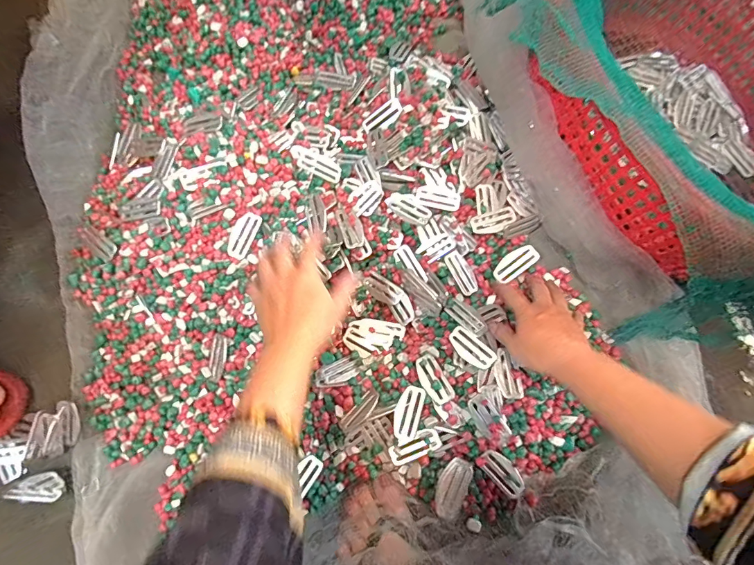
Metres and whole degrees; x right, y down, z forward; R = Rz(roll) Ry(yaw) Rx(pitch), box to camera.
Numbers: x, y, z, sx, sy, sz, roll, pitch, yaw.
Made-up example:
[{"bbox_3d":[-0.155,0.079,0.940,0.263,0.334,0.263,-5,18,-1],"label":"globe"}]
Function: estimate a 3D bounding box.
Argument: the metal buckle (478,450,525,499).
[{"bbox_3d":[0.143,0.216,0.456,0.026,0.008,0.057,-42,79,-10],"label":"metal buckle"}]

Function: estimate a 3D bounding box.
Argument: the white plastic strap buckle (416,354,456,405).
[{"bbox_3d":[0.066,0.114,0.472,0.028,0.005,0.059,-26,62,-7],"label":"white plastic strap buckle"}]

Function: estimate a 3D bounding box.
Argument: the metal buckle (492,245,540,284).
[{"bbox_3d":[0.180,-0.024,0.519,0.060,0.005,0.030,-36,90,17],"label":"metal buckle"}]

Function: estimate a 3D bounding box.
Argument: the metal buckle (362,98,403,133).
[{"bbox_3d":[0.007,-0.228,0.552,0.060,0.007,0.026,-25,76,24],"label":"metal buckle"}]

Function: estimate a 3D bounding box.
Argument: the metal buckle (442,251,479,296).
[{"bbox_3d":[0.110,-0.012,0.521,0.026,0.005,0.059,-28,83,-18],"label":"metal buckle"}]

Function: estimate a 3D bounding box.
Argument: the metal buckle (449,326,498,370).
[{"bbox_3d":[0.114,0.079,0.480,0.059,0.008,0.029,37,90,28],"label":"metal buckle"}]

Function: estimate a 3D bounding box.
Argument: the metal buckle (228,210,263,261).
[{"bbox_3d":[-0.170,-0.061,0.507,0.032,0.004,0.061,20,76,5],"label":"metal buckle"}]

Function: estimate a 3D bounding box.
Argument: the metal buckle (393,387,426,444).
[{"bbox_3d":[0.036,0.150,0.458,0.030,0.004,0.062,14,80,0],"label":"metal buckle"}]

